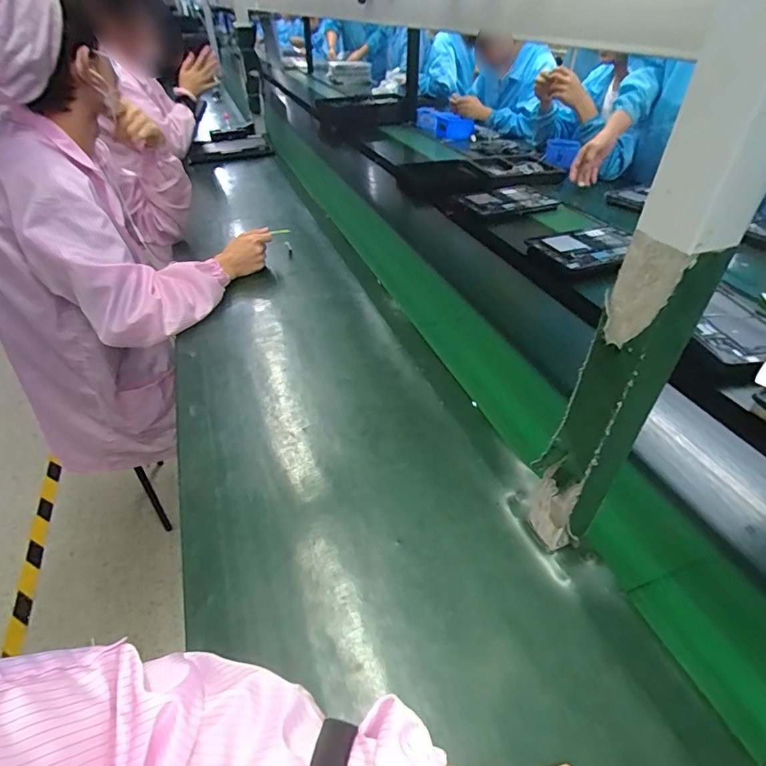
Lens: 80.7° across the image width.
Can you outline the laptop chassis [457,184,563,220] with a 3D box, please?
[{"bbox_3d":[0.336,-0.513,1.264,0.262,0.021,0.182,-12,45,-17],"label":"laptop chassis"}]

